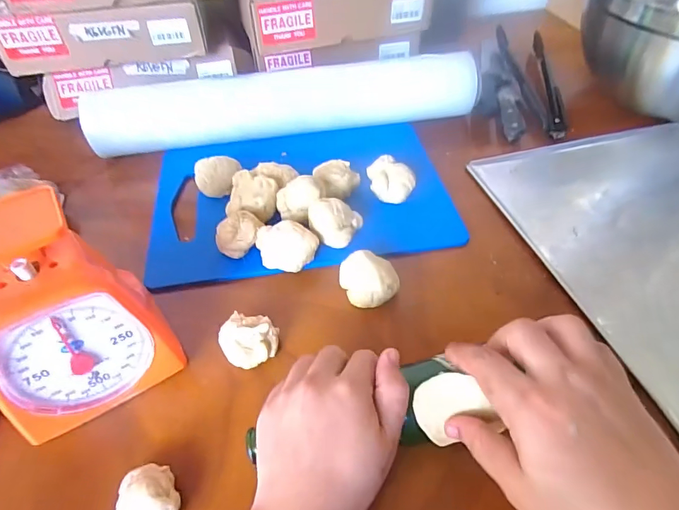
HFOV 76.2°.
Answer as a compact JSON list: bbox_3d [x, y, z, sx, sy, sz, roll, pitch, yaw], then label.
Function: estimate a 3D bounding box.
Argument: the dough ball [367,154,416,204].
[{"bbox_3d":[0.058,-0.085,0.495,0.045,0.033,0.050,-12,50,-9],"label":"dough ball"}]

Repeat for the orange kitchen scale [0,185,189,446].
[{"bbox_3d":[-0.206,0.041,0.317,0.111,0.150,0.094,-27,54,-20],"label":"orange kitchen scale"}]

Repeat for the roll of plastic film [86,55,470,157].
[{"bbox_3d":[-0.069,-0.209,0.584,0.496,0.069,0.081,-8,50,-6],"label":"roll of plastic film"}]

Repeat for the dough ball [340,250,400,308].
[{"bbox_3d":[0.028,0.025,0.408,0.051,0.040,0.045,-6,50,-4],"label":"dough ball"}]

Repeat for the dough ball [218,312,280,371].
[{"bbox_3d":[-0.076,0.072,0.368,0.045,0.031,0.038,-33,57,-24],"label":"dough ball"}]

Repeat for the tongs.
[{"bbox_3d":[0.295,-0.273,0.662,0.071,0.016,0.286,5,50,5],"label":"tongs"}]

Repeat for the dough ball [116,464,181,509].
[{"bbox_3d":[-0.129,0.166,0.292,0.037,0.021,0.046,-25,54,-19],"label":"dough ball"}]

